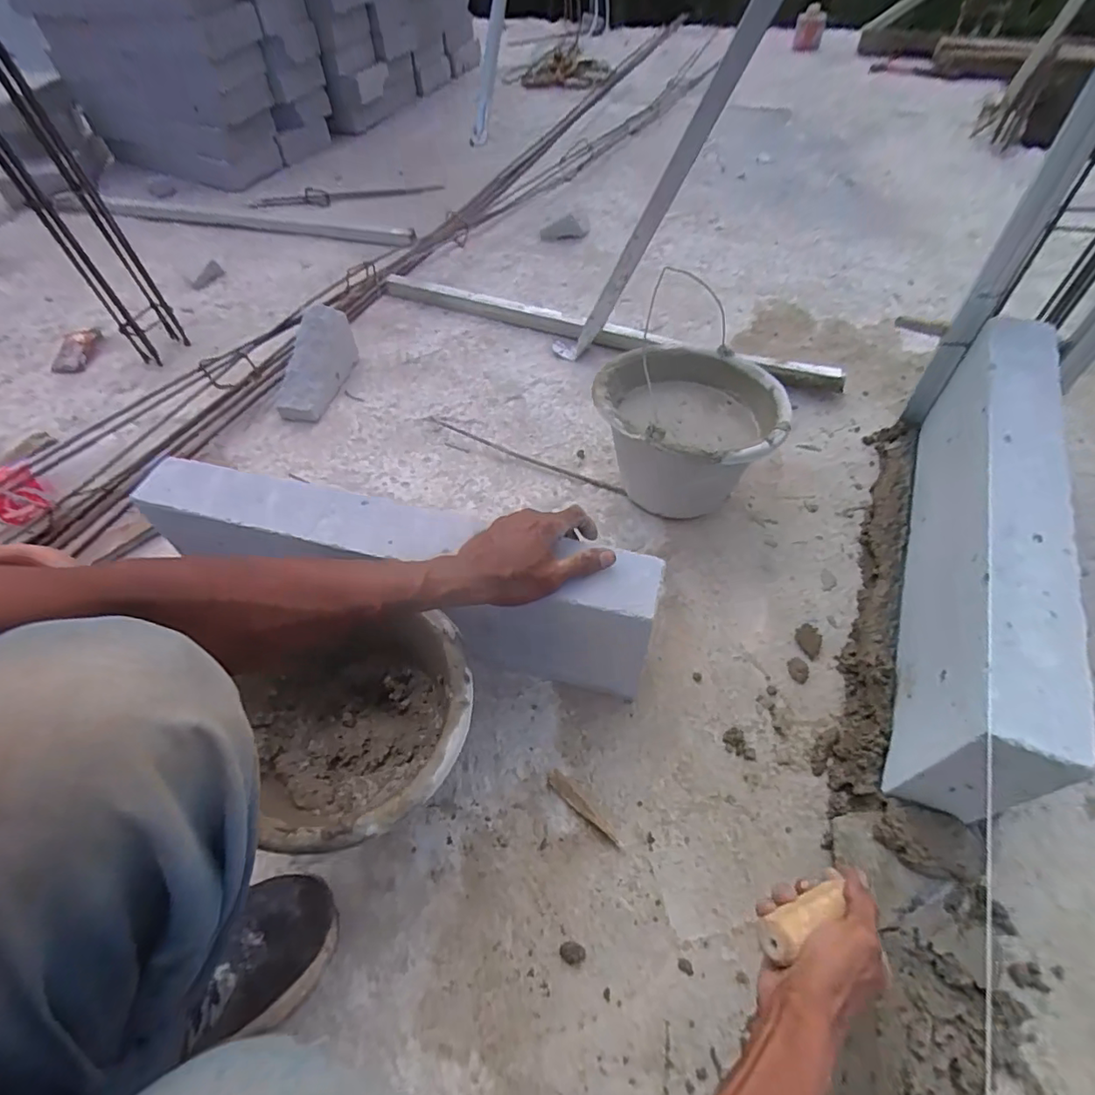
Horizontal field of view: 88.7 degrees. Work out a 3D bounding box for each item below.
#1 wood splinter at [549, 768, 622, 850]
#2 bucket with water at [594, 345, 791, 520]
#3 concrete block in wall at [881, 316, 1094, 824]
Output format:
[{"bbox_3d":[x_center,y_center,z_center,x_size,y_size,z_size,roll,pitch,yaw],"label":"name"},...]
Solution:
[{"bbox_3d":[0.042,0.277,0.601,0.099,0.008,0.020,33,63,25],"label":"wood splinter"},{"bbox_3d":[0.196,-0.153,0.796,0.235,0.171,0.210,21,59,19],"label":"bucket with water"},{"bbox_3d":[0.480,-0.008,0.622,0.082,0.174,0.578,18,57,16],"label":"concrete block in wall"}]

